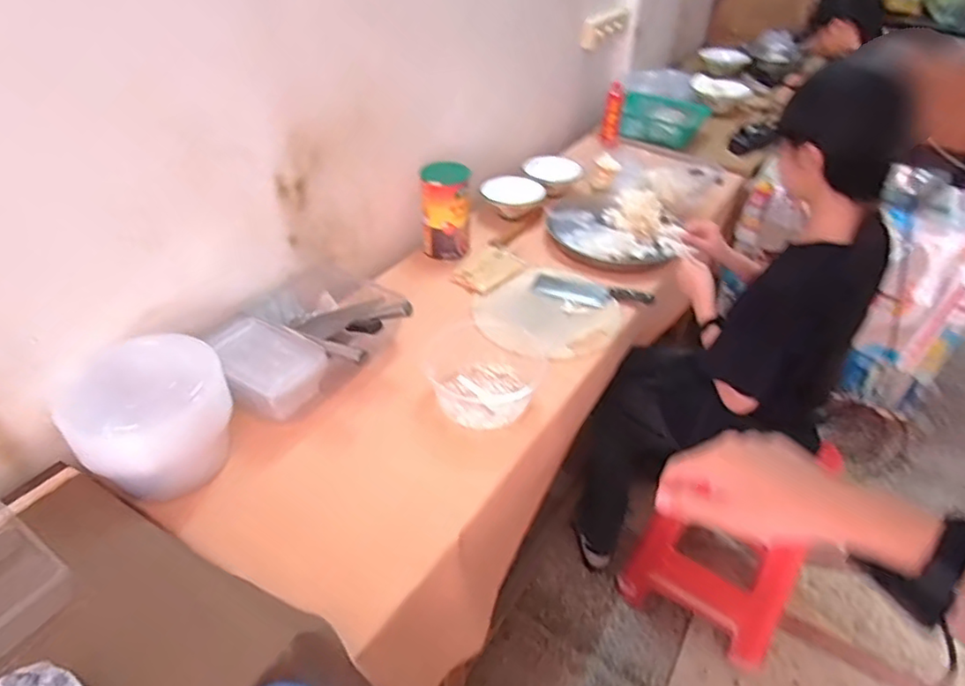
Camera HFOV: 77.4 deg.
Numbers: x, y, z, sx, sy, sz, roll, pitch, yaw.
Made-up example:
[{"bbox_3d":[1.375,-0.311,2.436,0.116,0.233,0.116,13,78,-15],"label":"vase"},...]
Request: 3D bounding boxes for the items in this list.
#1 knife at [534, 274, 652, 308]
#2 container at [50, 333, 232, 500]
[{"bbox_3d":[0.262,-0.121,1.467,0.284,0.020,0.084,15,42,16],"label":"knife"},{"bbox_3d":[-0.534,0.107,0.959,0.211,0.159,0.213,1,40,-1],"label":"container"}]

